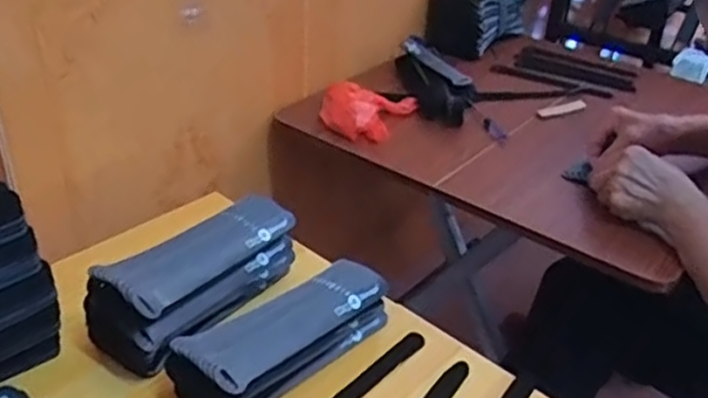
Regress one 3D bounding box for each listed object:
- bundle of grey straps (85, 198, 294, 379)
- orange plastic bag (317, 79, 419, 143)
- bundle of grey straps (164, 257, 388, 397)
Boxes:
[{"bbox_3d":[-0.144,0.072,0.665,0.083,0.090,0.209,22,37,27],"label":"bundle of grey straps"},{"bbox_3d":[0.018,-0.128,0.986,0.132,0.037,0.111,8,33,6],"label":"orange plastic bag"},{"bbox_3d":[-0.059,0.121,0.624,0.078,0.060,0.210,28,39,33],"label":"bundle of grey straps"}]

